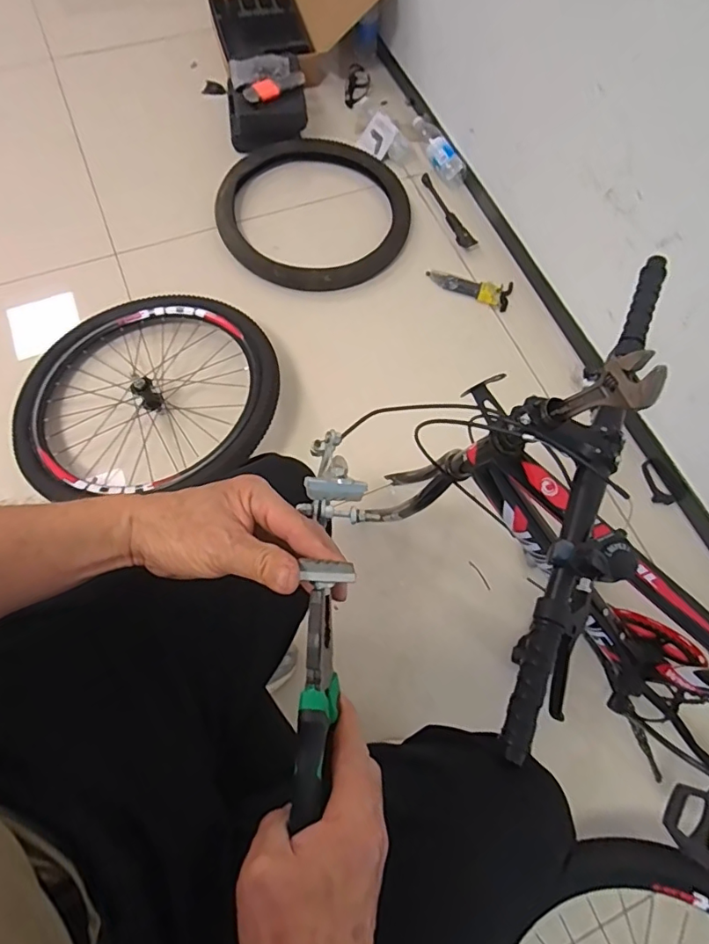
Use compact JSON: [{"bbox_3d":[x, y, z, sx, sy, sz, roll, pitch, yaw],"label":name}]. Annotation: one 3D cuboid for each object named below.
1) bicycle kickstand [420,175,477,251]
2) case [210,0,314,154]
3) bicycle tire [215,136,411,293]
[{"bbox_3d":[0.234,-0.672,1.320,0.037,0.032,0.267,-26,72,-12],"label":"bicycle kickstand"},{"bbox_3d":[-0.246,-1.143,1.444,0.256,0.134,0.590,-9,69,-6],"label":"case"},{"bbox_3d":[-0.098,-0.663,1.278,0.485,0.062,0.463,-10,69,-6],"label":"bicycle tire"}]

